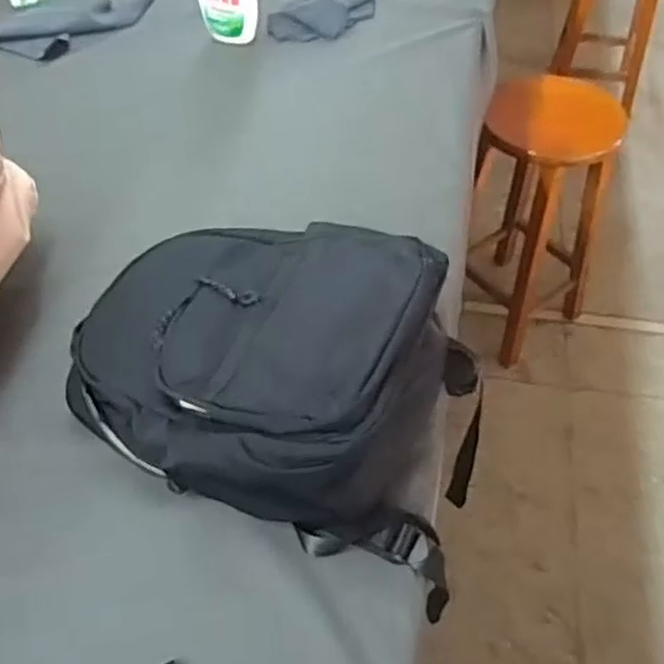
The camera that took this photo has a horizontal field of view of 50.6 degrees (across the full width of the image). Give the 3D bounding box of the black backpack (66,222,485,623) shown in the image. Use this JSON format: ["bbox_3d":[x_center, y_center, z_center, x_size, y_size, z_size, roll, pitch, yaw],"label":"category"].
[{"bbox_3d":[-0.061,0.012,0.716,0.409,0.142,0.335,14,53,14],"label":"black backpack"}]

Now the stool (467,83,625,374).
[{"bbox_3d":[0.491,-0.268,1.679,0.315,0.635,0.408,17,53,15],"label":"stool"}]

